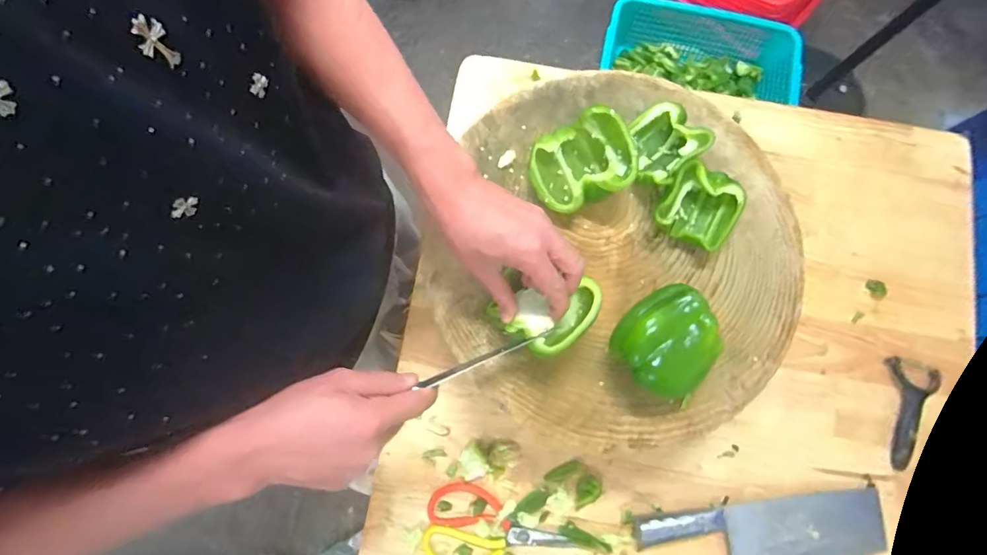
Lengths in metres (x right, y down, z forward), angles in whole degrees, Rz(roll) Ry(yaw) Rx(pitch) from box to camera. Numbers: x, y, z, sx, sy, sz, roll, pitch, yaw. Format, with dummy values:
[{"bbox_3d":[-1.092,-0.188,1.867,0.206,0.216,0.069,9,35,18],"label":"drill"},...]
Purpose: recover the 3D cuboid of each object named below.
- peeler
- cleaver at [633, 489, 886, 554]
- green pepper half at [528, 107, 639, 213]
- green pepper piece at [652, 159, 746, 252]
[{"bbox_3d":[0.547,0.182,0.619,0.065,0.011,0.142,21,80,3],"label":"peeler"},{"bbox_3d":[0.338,0.328,0.580,0.314,0.029,0.083,-5,80,-2],"label":"cleaver"},{"bbox_3d":[0.091,-0.120,0.490,0.096,0.068,0.085,-22,81,-4],"label":"green pepper half"},{"bbox_3d":[0.219,-0.075,0.495,0.079,0.043,0.078,31,81,5],"label":"green pepper piece"}]

